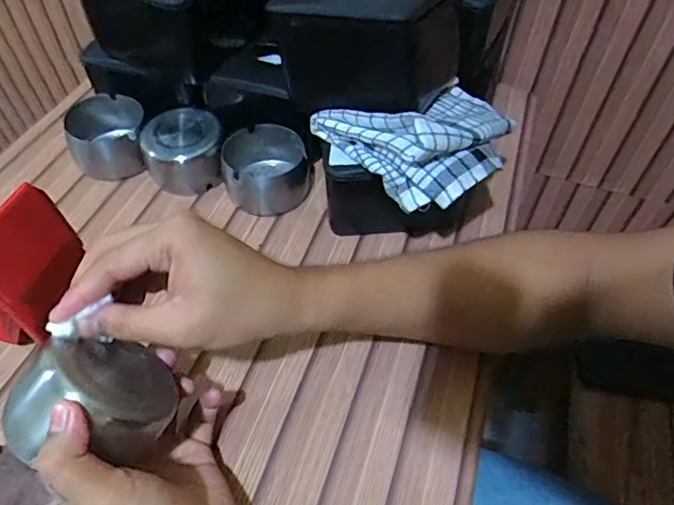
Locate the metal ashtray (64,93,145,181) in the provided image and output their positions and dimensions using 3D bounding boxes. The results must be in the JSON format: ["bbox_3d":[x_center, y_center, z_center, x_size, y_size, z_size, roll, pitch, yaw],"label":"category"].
[{"bbox_3d":[-0.240,-0.123,0.548,0.075,0.045,0.091,-12,52,-11],"label":"metal ashtray"}]

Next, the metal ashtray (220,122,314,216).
[{"bbox_3d":[-0.071,-0.085,0.523,0.085,0.049,0.091,-10,51,-9],"label":"metal ashtray"}]

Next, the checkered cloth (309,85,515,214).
[{"bbox_3d":[0.078,-0.112,0.434,0.147,0.054,0.141,-35,60,-26],"label":"checkered cloth"}]

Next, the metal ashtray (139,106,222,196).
[{"bbox_3d":[-0.154,-0.102,0.524,0.077,0.052,0.067,-9,51,-9],"label":"metal ashtray"}]

